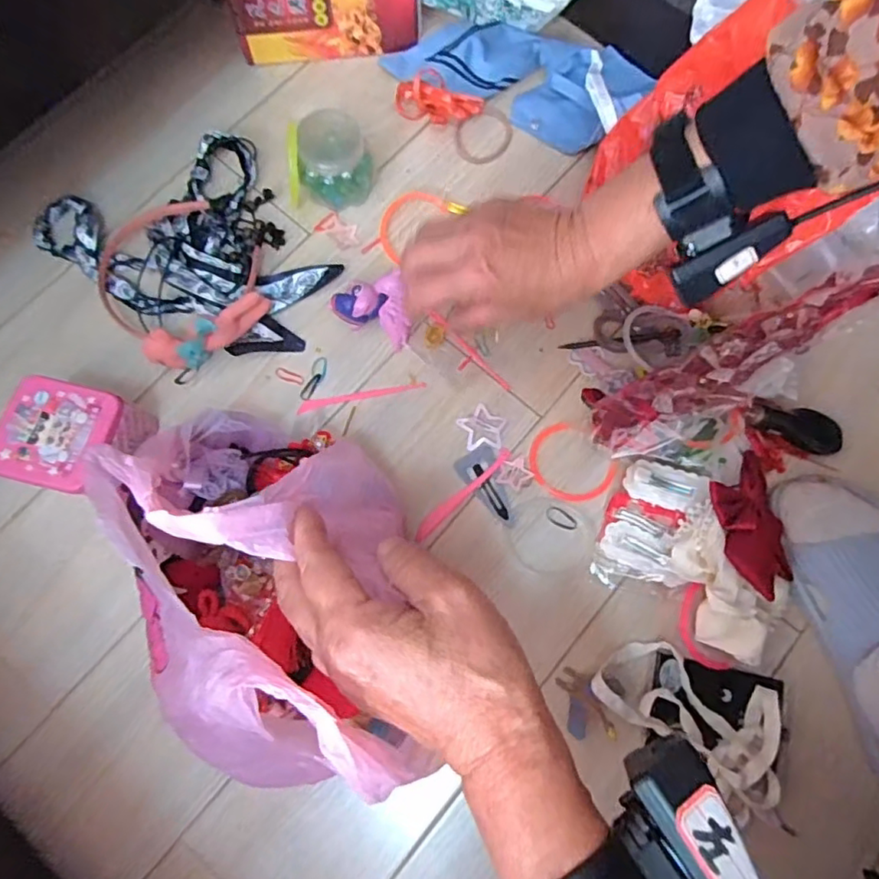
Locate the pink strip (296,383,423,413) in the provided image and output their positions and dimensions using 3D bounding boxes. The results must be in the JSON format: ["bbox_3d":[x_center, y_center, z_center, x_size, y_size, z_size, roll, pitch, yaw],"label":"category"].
[{"bbox_3d":[-0.065,-0.037,0.496,0.106,0.004,0.010,-11,77,-4],"label":"pink strip"}]

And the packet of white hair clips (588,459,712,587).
[{"bbox_3d":[0.163,0.067,0.461,0.068,0.017,0.096,11,93,23],"label":"packet of white hair clips"}]

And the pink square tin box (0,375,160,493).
[{"bbox_3d":[-0.265,0.002,0.444,0.082,0.073,0.075,15,78,2],"label":"pink square tin box"}]

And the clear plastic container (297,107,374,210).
[{"bbox_3d":[-0.091,-0.241,0.511,0.059,0.059,0.055,0,77,-1],"label":"clear plastic container"}]

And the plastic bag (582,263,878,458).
[{"bbox_3d":[0.238,-0.064,0.450,0.265,0.056,0.069,-29,79,5],"label":"plastic bag"}]

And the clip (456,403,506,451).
[{"bbox_3d":[0.036,-0.009,0.490,0.039,0.005,0.038,-41,81,-10],"label":"clip"}]

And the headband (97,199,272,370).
[{"bbox_3d":[-0.214,-0.134,0.489,0.151,0.037,0.127,44,80,8],"label":"headband"}]

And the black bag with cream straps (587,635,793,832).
[{"bbox_3d":[0.185,0.207,0.429,0.153,0.025,0.095,18,77,3],"label":"black bag with cream straps"}]

